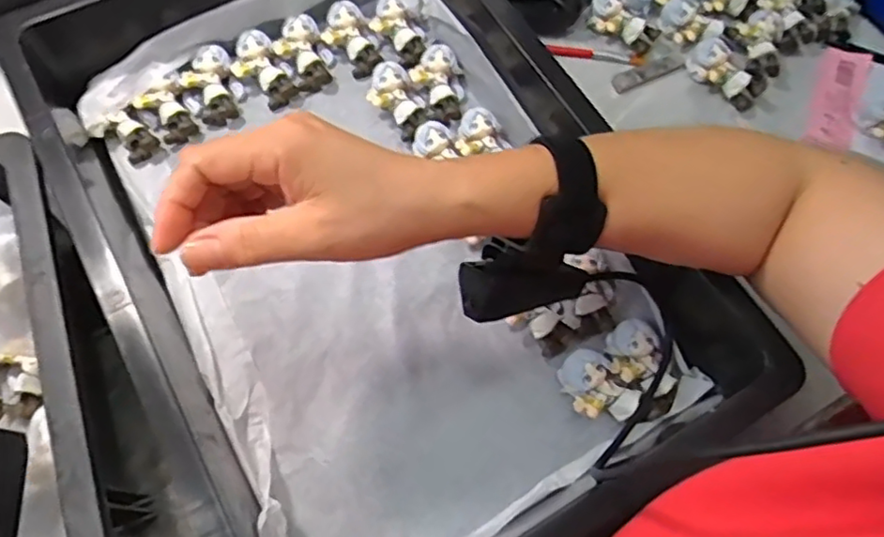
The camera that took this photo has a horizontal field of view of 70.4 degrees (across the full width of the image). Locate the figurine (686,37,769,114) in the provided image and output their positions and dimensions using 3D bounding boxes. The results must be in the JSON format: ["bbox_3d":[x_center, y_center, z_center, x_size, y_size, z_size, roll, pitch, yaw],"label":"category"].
[{"bbox_3d":[0.221,-0.154,0.486,0.035,0.021,0.062,-41,75,-17],"label":"figurine"}]

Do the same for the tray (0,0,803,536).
[{"bbox_3d":[-0.052,-0.048,0.413,0.321,0.091,0.496,-29,72,-13],"label":"tray"}]

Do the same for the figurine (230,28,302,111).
[{"bbox_3d":[-0.136,-0.152,0.480,0.036,0.026,0.054,-42,75,-17],"label":"figurine"}]

